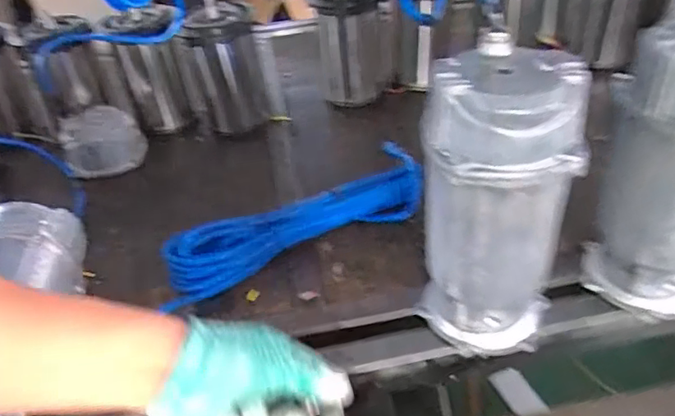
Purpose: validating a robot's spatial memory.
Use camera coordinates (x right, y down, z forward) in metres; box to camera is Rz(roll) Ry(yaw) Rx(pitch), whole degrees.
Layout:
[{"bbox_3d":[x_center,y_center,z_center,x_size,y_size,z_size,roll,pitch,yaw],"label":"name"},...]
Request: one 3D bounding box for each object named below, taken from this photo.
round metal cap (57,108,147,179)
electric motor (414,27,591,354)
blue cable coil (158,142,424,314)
[{"bbox_3d":[-0.408,-0.117,0.970,0.129,0.080,0.129,-4,38,3],"label":"round metal cap"},{"bbox_3d":[0.150,0.008,0.545,0.132,0.296,0.107,7,40,16],"label":"electric motor"},{"bbox_3d":[-0.045,0.020,0.749,0.377,0.058,0.114,-22,40,-19],"label":"blue cable coil"}]

